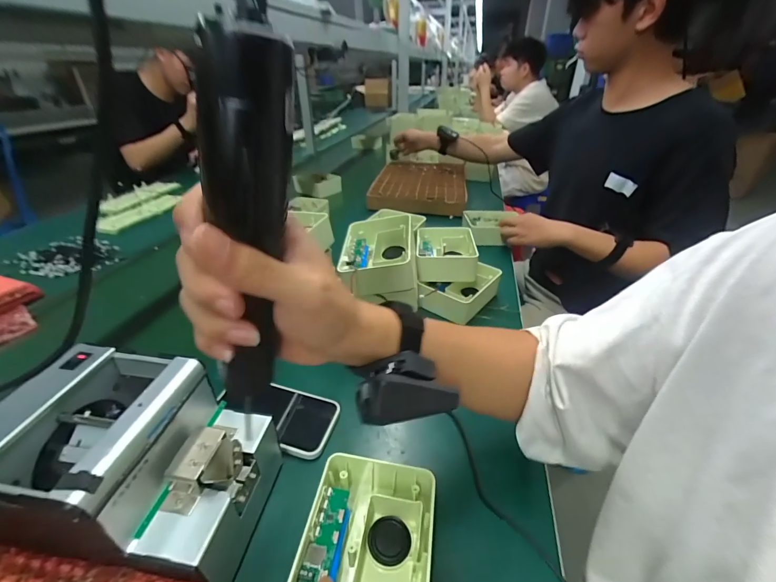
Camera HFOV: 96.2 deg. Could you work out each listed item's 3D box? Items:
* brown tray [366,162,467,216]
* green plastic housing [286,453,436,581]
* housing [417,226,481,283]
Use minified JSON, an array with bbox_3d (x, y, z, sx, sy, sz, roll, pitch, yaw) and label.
[{"bbox_3d":[0.113,-0.353,1.152,0.297,0.048,0.453,4,33,7],"label":"brown tray"},{"bbox_3d":[-0.016,0.221,0.307,0.107,0.056,0.147,5,33,8],"label":"green plastic housing"},{"bbox_3d":[0.106,-0.070,0.651,0.101,0.051,0.135,2,33,3],"label":"housing"}]

